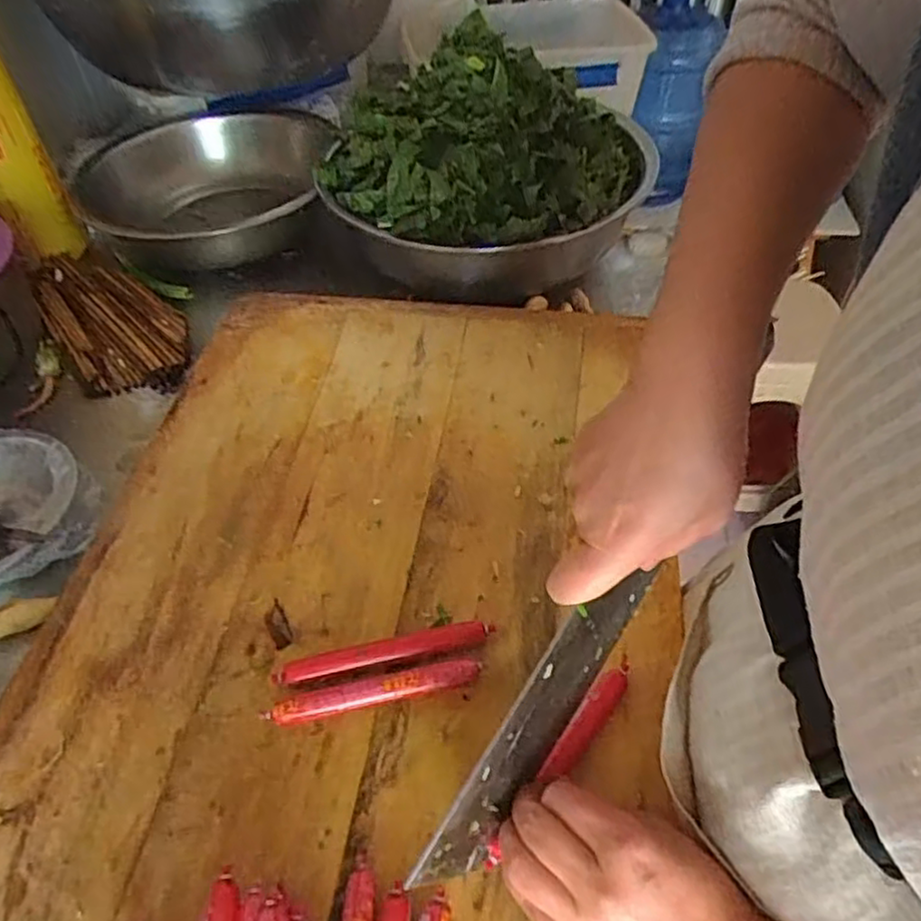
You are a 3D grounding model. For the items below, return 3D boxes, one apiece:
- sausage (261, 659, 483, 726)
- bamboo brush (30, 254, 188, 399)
[{"bbox_3d":[-0.054,0.146,0.437,0.133,0.017,0.017,-10,48,-7],"label":"sausage"},{"bbox_3d":[-0.398,-0.169,0.773,0.126,0.040,0.293,-30,55,-22],"label":"bamboo brush"}]

